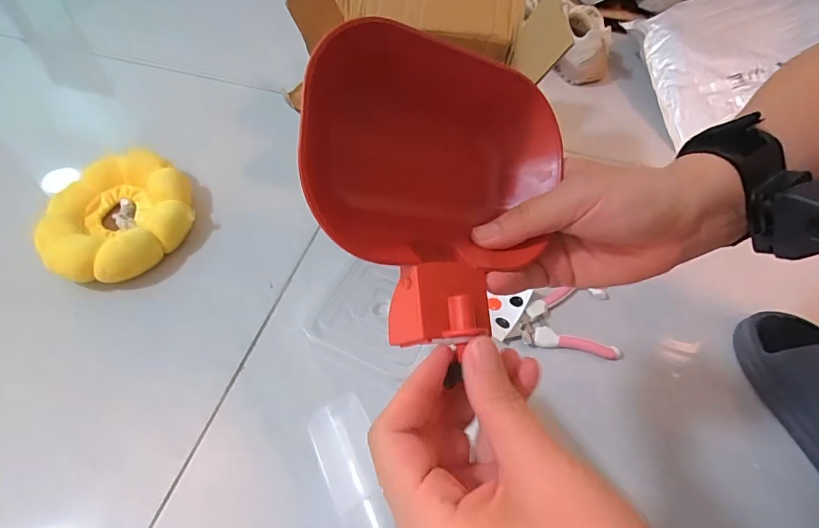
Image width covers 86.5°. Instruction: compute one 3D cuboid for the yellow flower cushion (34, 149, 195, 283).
[{"bbox_3d":[-0.405,-0.064,0.611,0.193,0.060,0.187,0,54,-1],"label":"yellow flower cushion"}]

